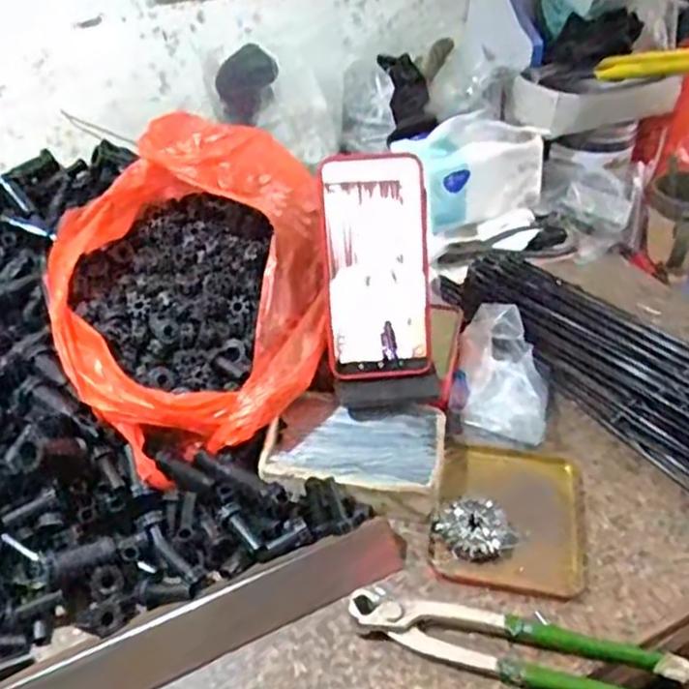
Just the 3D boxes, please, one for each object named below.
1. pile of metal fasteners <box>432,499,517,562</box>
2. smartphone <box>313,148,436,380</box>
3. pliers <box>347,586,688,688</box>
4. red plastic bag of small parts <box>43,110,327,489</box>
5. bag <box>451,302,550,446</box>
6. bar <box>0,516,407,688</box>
[{"bbox_3d":[0.091,0.129,0.499,0.049,0.015,0.047,0,40,0],"label":"pile of metal fasteners"},{"bbox_3d":[0.024,-0.058,0.531,0.083,0.164,0.011,-6,8,-3],"label":"smartphone"},{"bbox_3d":[0.102,0.182,0.427,0.198,0.017,0.039,11,41,14],"label":"pliers"},{"bbox_3d":[-0.119,-0.052,0.559,0.195,0.153,0.261,-4,40,-4],"label":"red plastic bag of small parts"},{"bbox_3d":[0.131,0.024,0.587,0.077,0.051,0.121,10,41,12],"label":"bag"},{"bbox_3d":[-0.093,0.176,0.438,0.287,0.026,0.035,-19,43,-21],"label":"bar"}]

